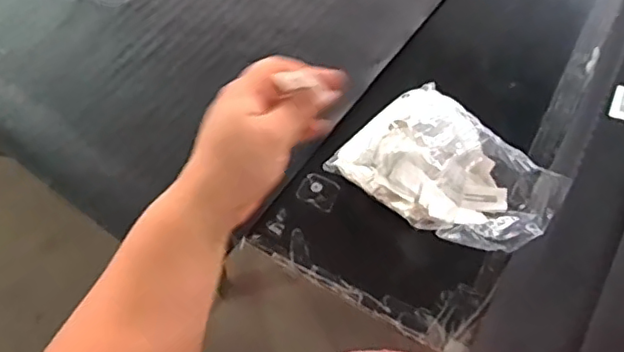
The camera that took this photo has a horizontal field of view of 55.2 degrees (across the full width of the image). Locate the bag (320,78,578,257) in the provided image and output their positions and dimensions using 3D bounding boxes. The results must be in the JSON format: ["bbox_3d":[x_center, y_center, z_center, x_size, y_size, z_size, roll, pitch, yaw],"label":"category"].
[{"bbox_3d":[0.149,-0.005,0.642,0.215,0.069,0.153,42,69,17],"label":"bag"}]

